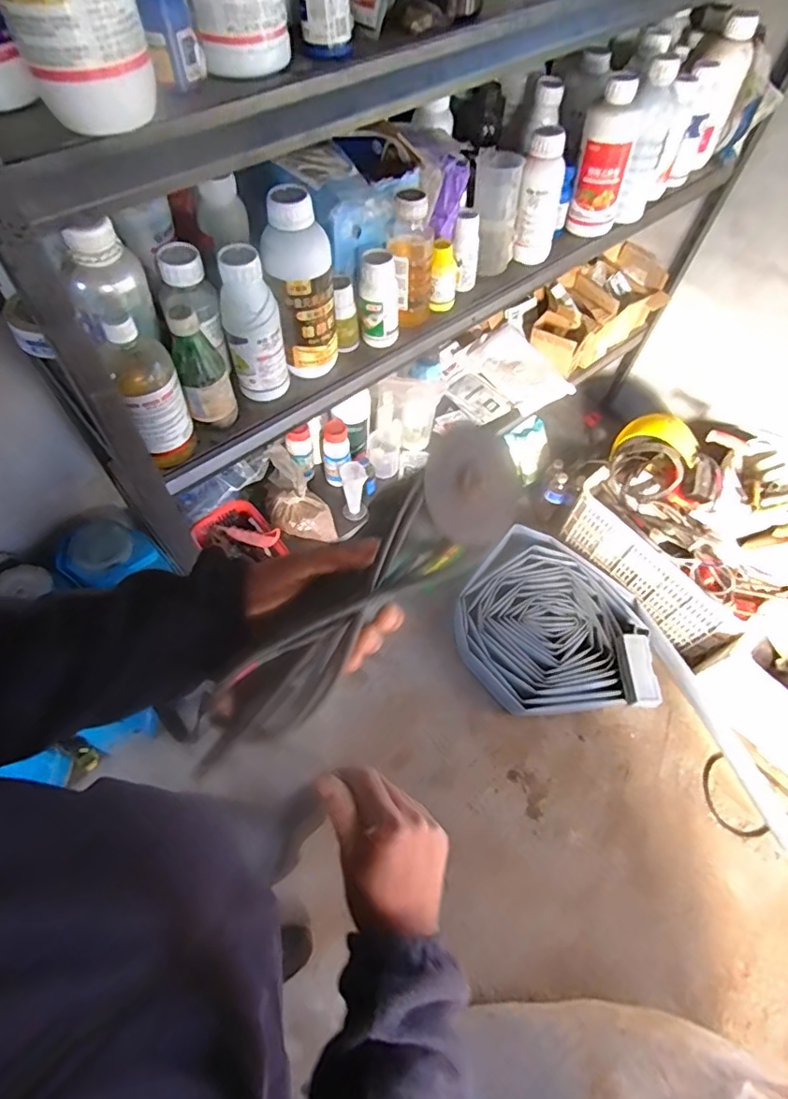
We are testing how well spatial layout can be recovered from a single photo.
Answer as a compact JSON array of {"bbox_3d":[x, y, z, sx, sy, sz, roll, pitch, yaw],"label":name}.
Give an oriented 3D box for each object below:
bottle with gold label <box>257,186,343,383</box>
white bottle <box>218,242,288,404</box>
[{"bbox_3d":[-0.117,-0.334,0.709,0.088,0.214,0.079,-6,61,-7],"label":"bottle with gold label"},{"bbox_3d":[-0.183,-0.285,0.702,0.073,0.189,0.059,-10,62,-10],"label":"white bottle"}]

